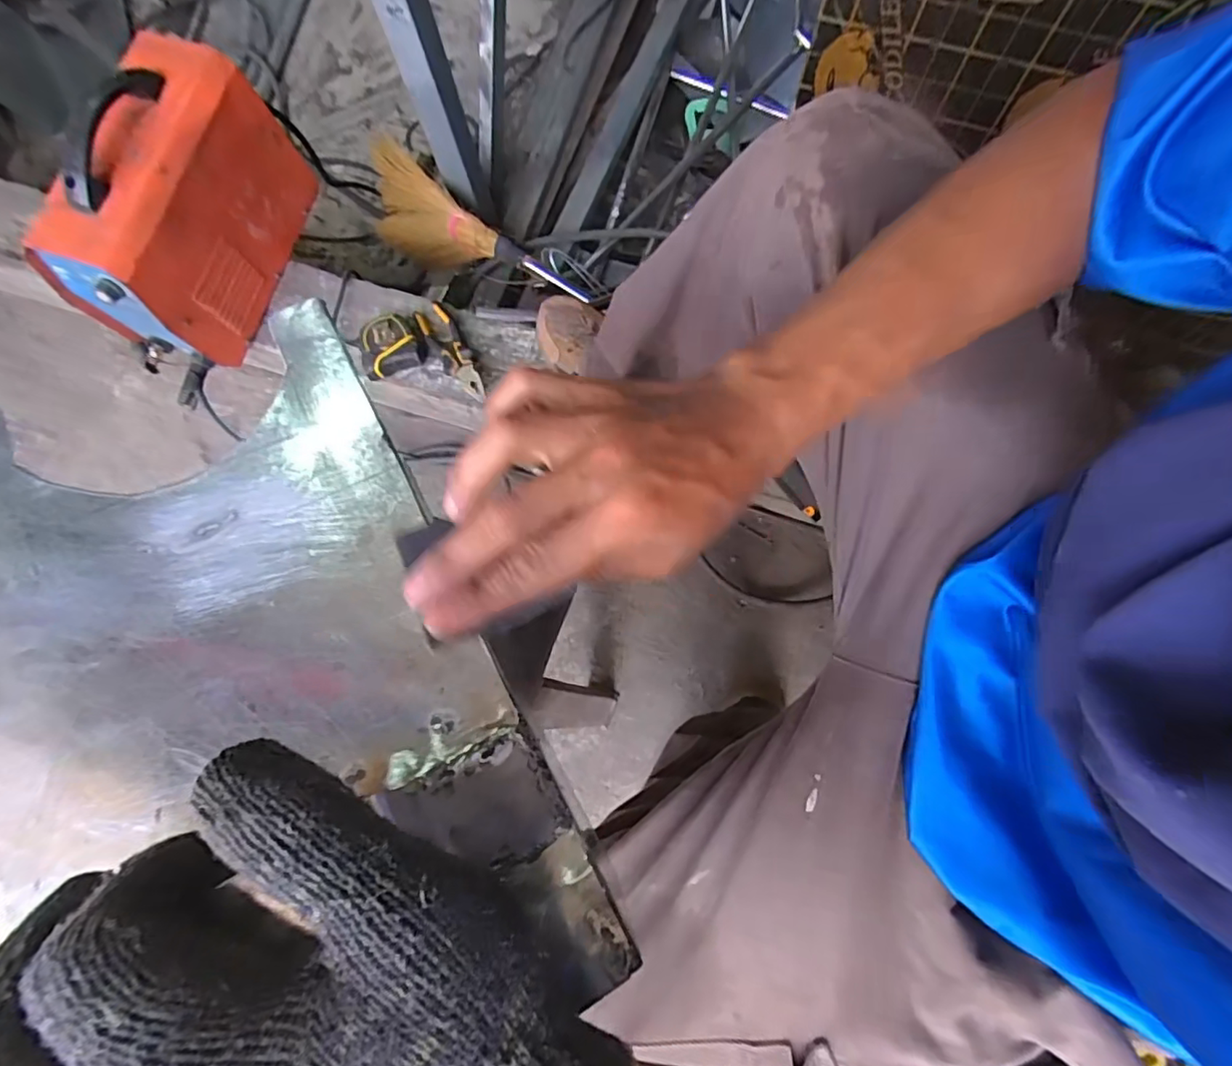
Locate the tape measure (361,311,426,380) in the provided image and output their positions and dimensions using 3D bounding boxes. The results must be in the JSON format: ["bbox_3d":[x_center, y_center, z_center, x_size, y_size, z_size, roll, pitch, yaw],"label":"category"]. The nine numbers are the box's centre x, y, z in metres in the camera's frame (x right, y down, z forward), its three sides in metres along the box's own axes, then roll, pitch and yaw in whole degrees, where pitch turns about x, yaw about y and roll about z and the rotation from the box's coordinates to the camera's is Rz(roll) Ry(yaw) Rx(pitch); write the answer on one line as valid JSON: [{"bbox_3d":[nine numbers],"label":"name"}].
[{"bbox_3d":[-0.318,-0.265,0.781,0.089,0.034,0.076,-23,79,-4],"label":"tape measure"}]

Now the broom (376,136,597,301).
[{"bbox_3d":[-0.230,-0.513,0.967,0.411,0.196,0.072,22,80,5],"label":"broom"}]

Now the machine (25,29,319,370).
[{"bbox_3d":[-0.561,-0.417,0.724,0.135,0.217,0.326,18,79,4],"label":"machine"}]

